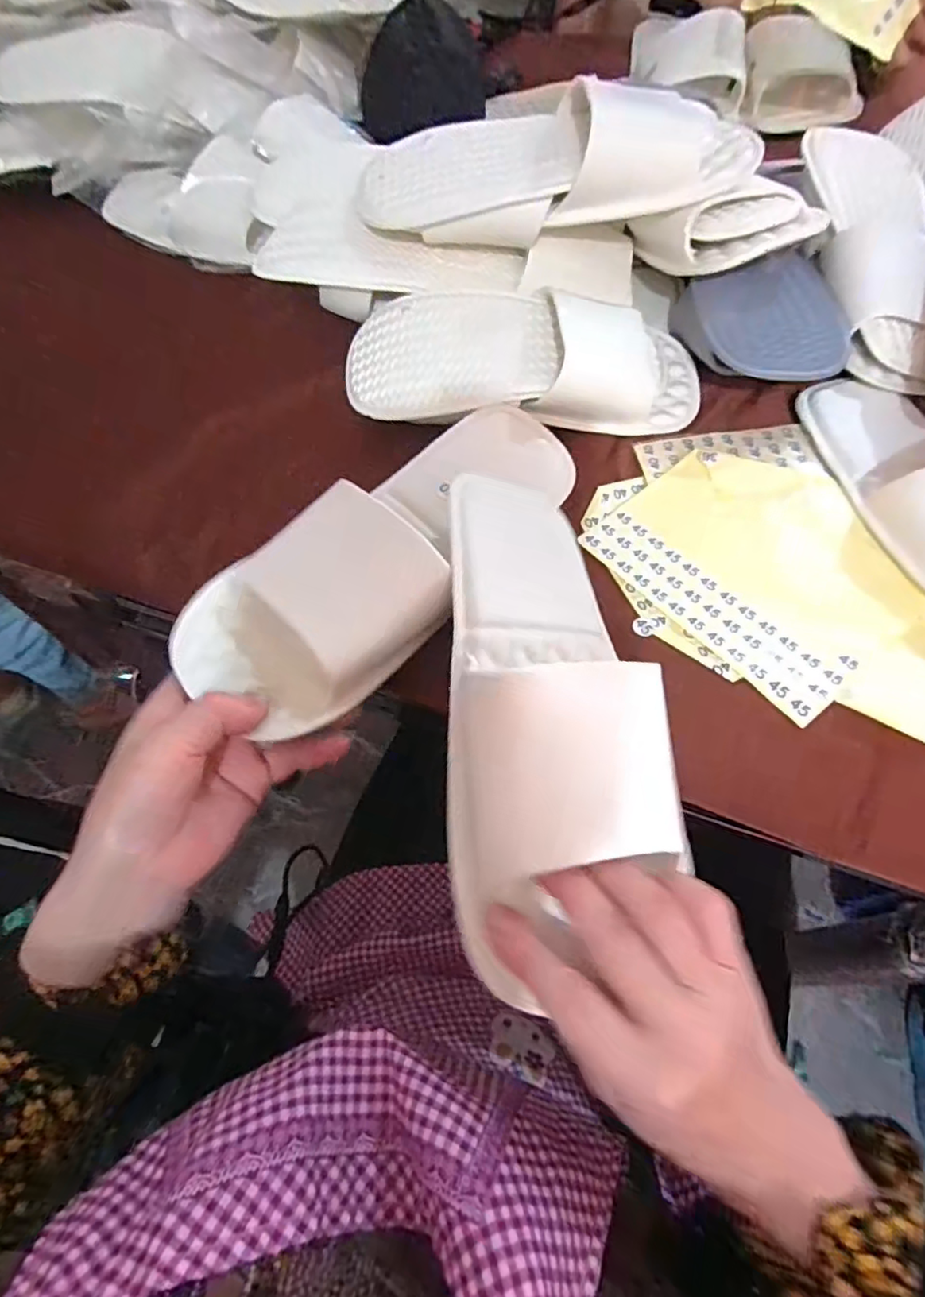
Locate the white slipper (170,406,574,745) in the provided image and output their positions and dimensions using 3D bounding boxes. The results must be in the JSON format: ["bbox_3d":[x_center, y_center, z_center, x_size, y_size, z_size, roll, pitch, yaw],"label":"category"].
[{"bbox_3d":[-0.041,-0.064,0.349,0.105,0.043,0.259,36,65,15],"label":"white slipper"}]

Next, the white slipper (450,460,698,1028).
[{"bbox_3d":[0.047,0.013,0.290,0.103,0.066,0.258,1,54,1],"label":"white slipper"}]

